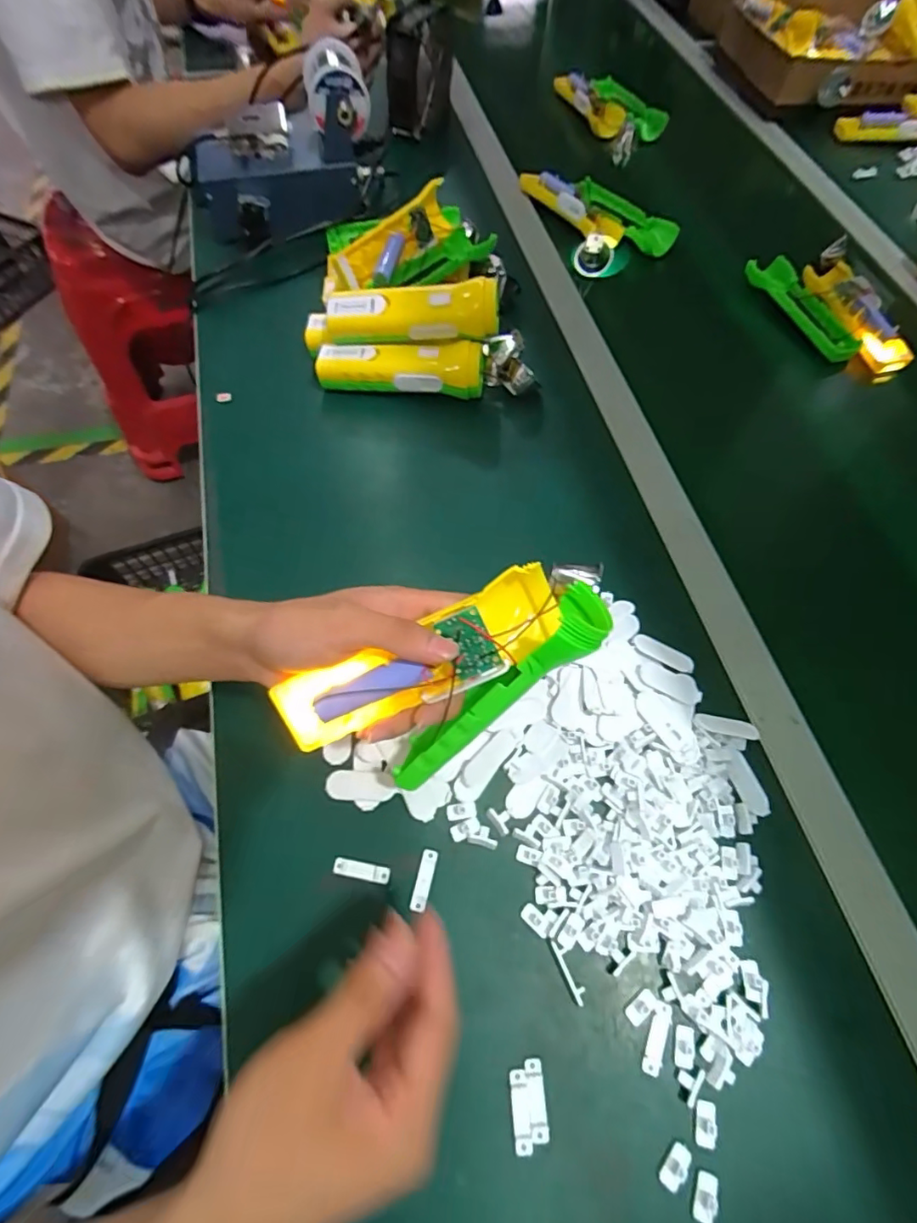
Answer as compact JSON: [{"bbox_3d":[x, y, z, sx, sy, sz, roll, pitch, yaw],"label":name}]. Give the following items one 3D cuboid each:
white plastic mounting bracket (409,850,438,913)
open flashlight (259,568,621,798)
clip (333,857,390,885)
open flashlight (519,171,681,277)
[{"bbox_3d":[-0.023,0.179,0.354,0.011,0.004,0.037,13,64,4],"label":"white plastic mounting bracket"},{"bbox_3d":[-0.005,0.041,0.296,0.180,0.071,0.067,-26,65,6],"label":"open flashlight"},{"bbox_3d":[-0.065,0.172,0.353,0.037,0.004,0.011,11,64,3],"label":"clip"},{"bbox_3d":[0.181,-0.533,0.699,0.136,0.039,0.204,-20,67,-12],"label":"open flashlight"}]

